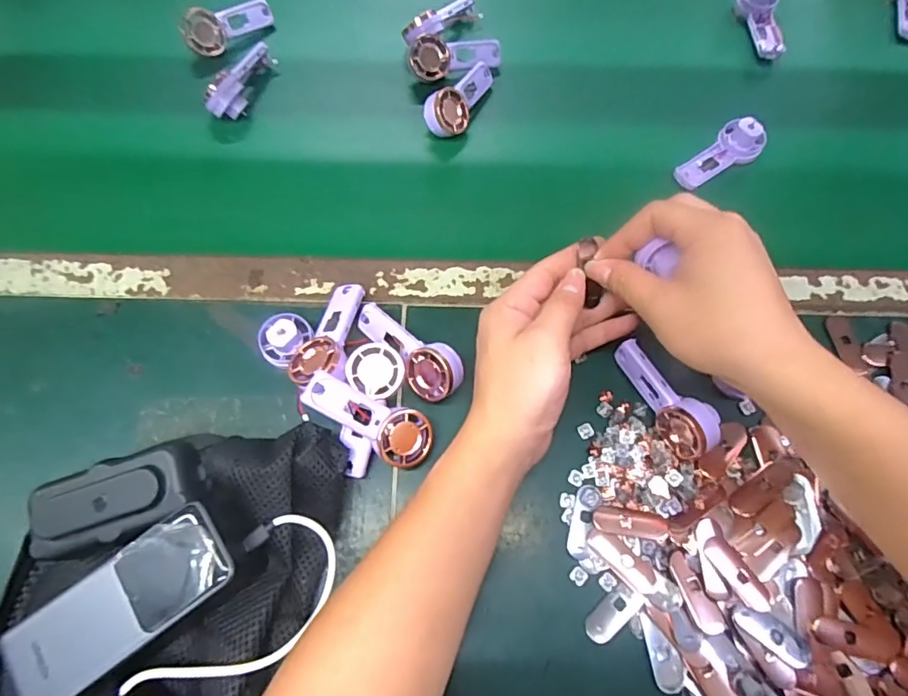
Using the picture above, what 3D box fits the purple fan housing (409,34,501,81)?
[{"bbox_3d":[0.003,-0.283,0.506,0.090,0.036,0.031,-11,70,-4],"label":"purple fan housing"}]

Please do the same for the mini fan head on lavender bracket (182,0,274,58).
[{"bbox_3d":[-0.225,-0.326,0.520,0.034,0.047,0.088,35,73,12],"label":"mini fan head on lavender bracket"}]

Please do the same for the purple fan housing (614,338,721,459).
[{"bbox_3d":[0.155,0.033,0.376,0.030,0.033,0.093,-28,72,-10],"label":"purple fan housing"}]

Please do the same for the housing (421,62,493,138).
[{"bbox_3d":[0.005,-0.238,0.490,0.035,0.040,0.099,26,72,9],"label":"housing"}]

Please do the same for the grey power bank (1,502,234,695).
[{"bbox_3d":[-0.187,0.145,0.290,0.123,0.020,0.050,-36,74,-13],"label":"grey power bank"}]

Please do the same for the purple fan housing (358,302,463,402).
[{"bbox_3d":[-0.032,-0.001,0.387,0.036,0.035,0.094,-39,75,-13],"label":"purple fan housing"}]

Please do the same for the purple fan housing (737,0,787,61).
[{"bbox_3d":[0.318,-0.338,0.522,0.026,0.026,0.087,-10,70,-4],"label":"purple fan housing"}]

